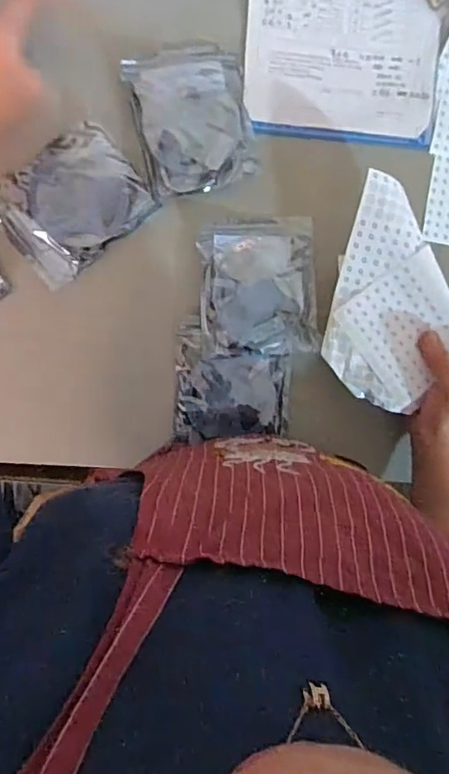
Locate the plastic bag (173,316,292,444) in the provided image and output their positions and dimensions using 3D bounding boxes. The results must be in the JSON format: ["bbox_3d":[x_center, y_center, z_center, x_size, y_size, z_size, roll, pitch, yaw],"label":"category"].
[{"bbox_3d":[0.010,-0.005,0.579,0.123,0.013,0.128,2,95,-6],"label":"plastic bag"}]

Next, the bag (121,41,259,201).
[{"bbox_3d":[-0.032,-0.280,0.559,0.117,0.013,0.148,-15,96,-4],"label":"bag"}]

